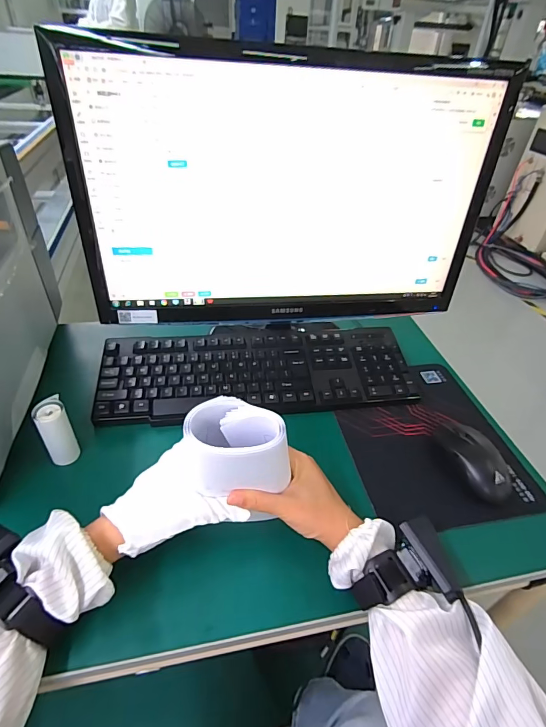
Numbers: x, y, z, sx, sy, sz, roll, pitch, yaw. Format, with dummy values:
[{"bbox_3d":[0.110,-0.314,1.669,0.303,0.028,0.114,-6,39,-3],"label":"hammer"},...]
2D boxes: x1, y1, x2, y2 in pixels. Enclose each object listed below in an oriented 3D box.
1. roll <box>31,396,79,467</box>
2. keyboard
[{"bbox_3d":[-0.253,0.079,0.464,0.034,0.079,0.041,-25,48,-31],"label":"roll"},{"bbox_3d":[-0.019,0.010,0.589,0.455,0.038,0.163,-4,40,-9],"label":"keyboard"}]

